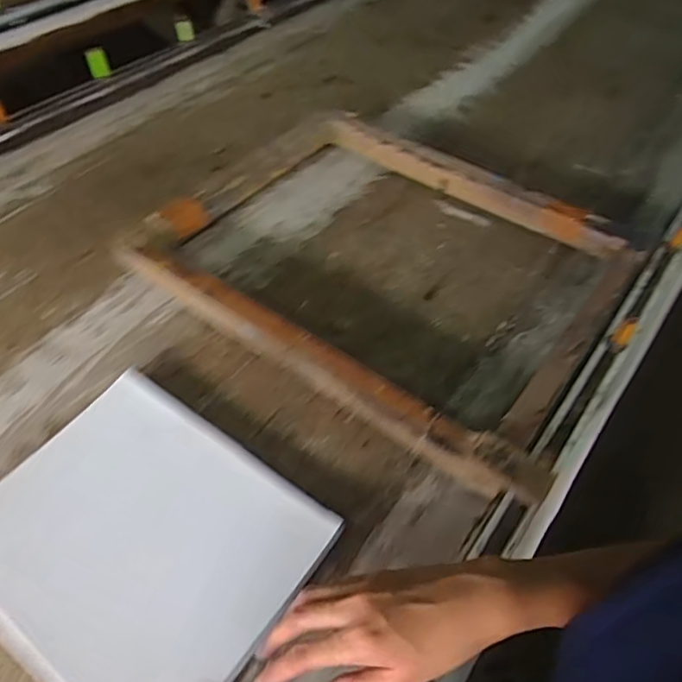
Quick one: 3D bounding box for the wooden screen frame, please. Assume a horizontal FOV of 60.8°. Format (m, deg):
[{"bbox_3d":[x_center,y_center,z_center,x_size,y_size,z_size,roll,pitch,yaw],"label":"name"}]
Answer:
[{"bbox_3d":[0.058,-0.104,0.694,0.525,0.049,0.421,29,55,21],"label":"wooden screen frame"}]

